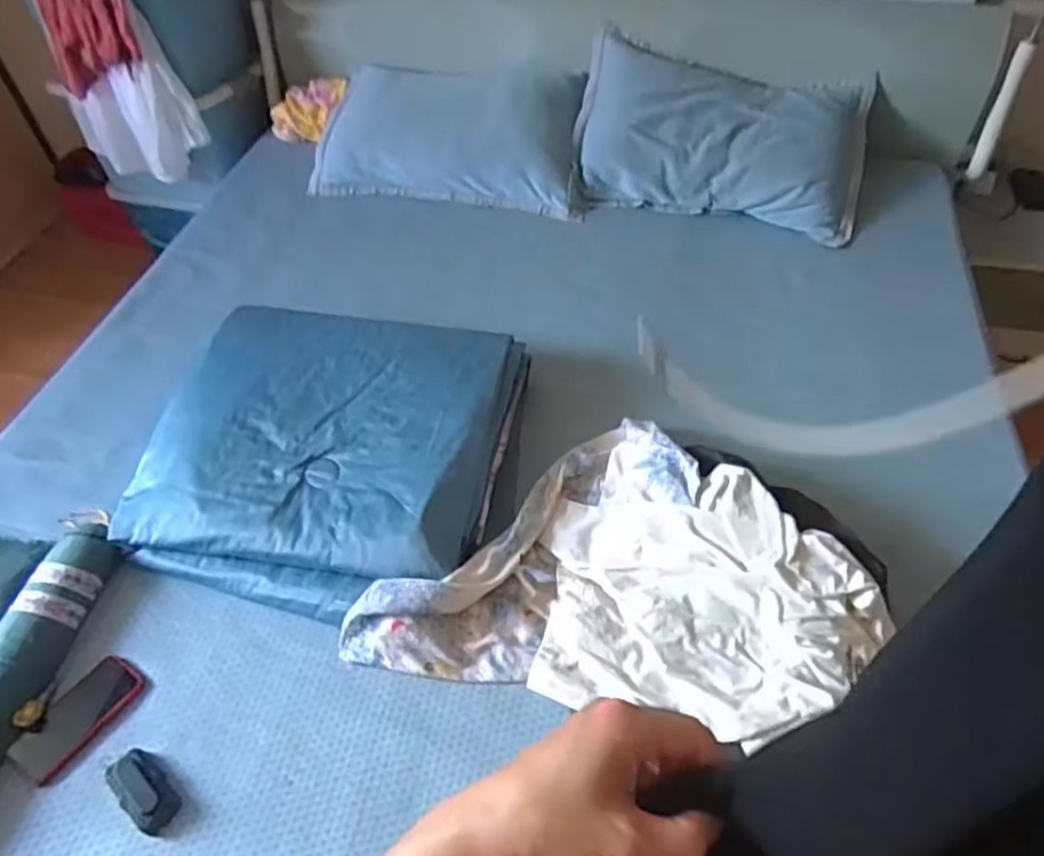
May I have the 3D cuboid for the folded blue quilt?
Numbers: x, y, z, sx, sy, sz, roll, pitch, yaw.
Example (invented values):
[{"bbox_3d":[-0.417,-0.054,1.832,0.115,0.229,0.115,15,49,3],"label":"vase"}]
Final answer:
[{"bbox_3d":[-0.318,0.029,1.152,0.551,0.131,0.512,9,51,9],"label":"folded blue quilt"}]

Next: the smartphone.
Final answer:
[{"bbox_3d":[-0.603,0.392,0.952,0.077,0.012,0.163,29,52,14],"label":"smartphone"}]

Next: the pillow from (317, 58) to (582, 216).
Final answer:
[{"bbox_3d":[-0.181,-0.731,1.742,0.634,0.092,0.405,4,78,8],"label":"pillow"}]

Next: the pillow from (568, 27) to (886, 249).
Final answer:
[{"bbox_3d":[0.469,-0.685,1.669,0.677,0.103,0.428,15,87,7],"label":"pillow"}]

